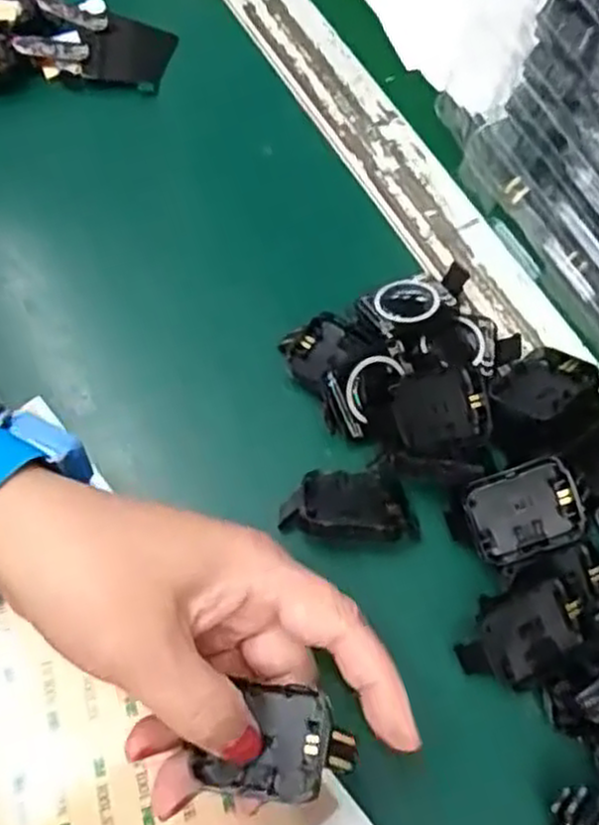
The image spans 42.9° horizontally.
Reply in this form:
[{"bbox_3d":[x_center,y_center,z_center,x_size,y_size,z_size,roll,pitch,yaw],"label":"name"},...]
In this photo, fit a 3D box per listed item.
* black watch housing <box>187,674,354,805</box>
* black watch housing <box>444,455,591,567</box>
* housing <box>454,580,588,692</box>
[{"bbox_3d":[-0.006,0.100,0.231,0.045,0.014,0.031,0,68,-3],"label":"black watch housing"},{"bbox_3d":[0.083,0.038,0.292,0.048,0.013,0.036,-11,104,8],"label":"black watch housing"},{"bbox_3d":[0.082,0.083,0.280,0.047,0.008,0.034,-15,94,-12],"label":"housing"}]

